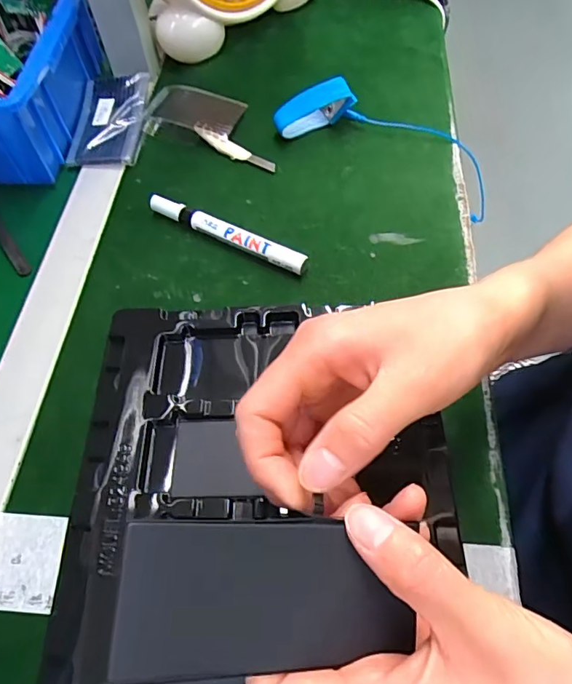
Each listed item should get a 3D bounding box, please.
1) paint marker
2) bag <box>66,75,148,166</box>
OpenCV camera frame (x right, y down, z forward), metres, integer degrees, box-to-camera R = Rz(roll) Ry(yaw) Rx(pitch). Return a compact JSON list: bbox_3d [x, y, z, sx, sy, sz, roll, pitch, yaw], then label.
[{"bbox_3d":[-0.047,-0.088,0.391,0.141,0.015,0.016,26,64,15],"label":"paint marker"},{"bbox_3d":[-0.166,-0.210,0.461,0.064,0.020,0.115,-1,60,1],"label":"bag"}]

